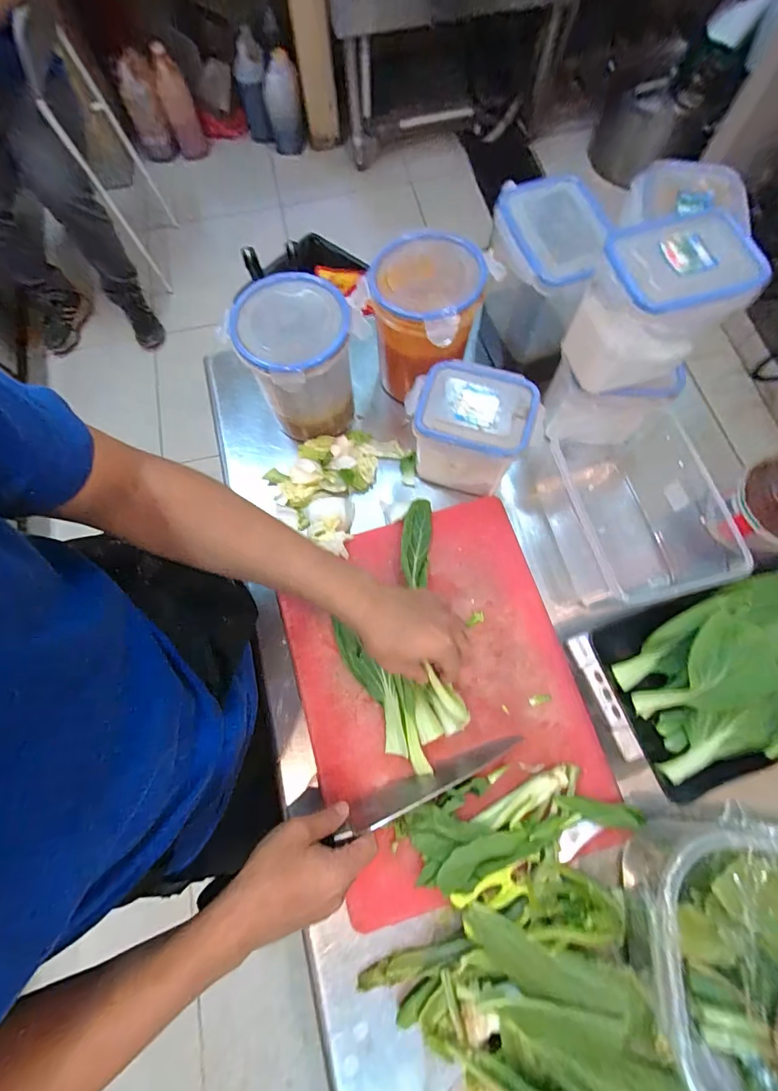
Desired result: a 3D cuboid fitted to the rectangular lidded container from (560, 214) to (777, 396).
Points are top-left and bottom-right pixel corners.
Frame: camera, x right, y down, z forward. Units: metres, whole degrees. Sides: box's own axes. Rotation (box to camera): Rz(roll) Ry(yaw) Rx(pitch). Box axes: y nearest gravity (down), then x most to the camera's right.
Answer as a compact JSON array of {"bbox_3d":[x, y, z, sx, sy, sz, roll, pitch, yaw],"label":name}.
[{"bbox_3d":[0.250,-0.225,0.419,0.114,0.125,0.085,-10,72,-2],"label":"rectangular lidded container"}]

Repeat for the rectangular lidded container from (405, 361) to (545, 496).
[{"bbox_3d":[0.096,-0.135,0.514,0.144,0.112,0.098,12,72,5],"label":"rectangular lidded container"}]

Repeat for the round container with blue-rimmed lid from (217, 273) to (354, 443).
[{"bbox_3d":[-0.105,-0.217,0.531,0.122,0.160,0.116,0,72,1],"label":"round container with blue-rimmed lid"}]

